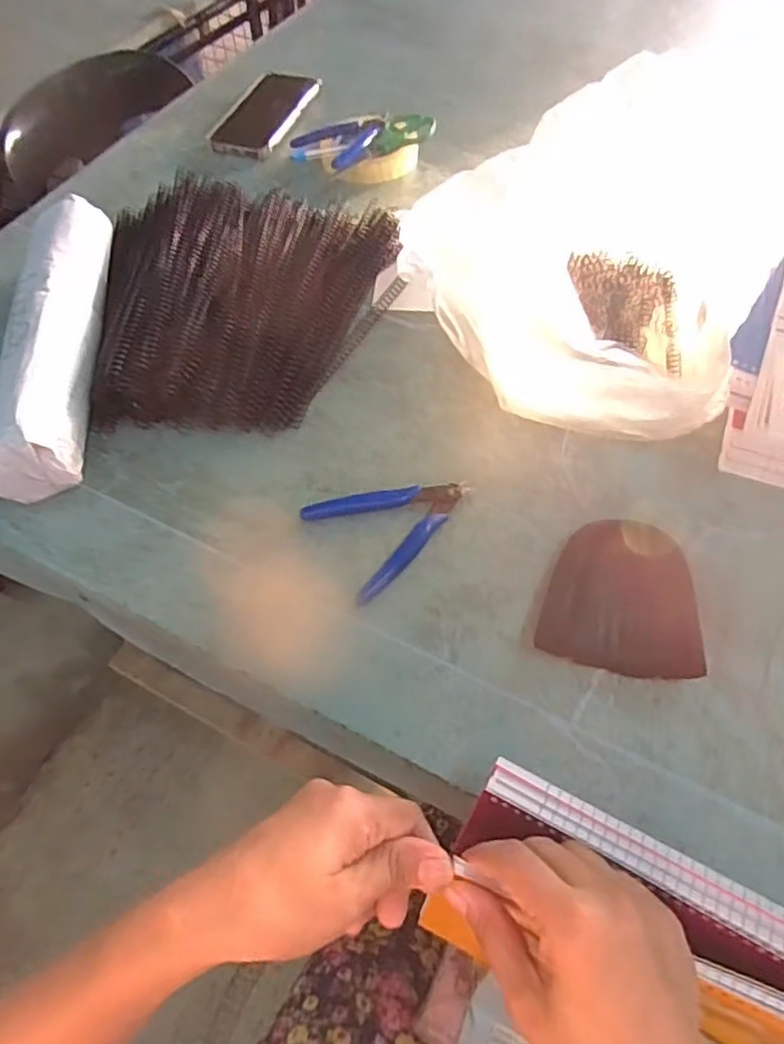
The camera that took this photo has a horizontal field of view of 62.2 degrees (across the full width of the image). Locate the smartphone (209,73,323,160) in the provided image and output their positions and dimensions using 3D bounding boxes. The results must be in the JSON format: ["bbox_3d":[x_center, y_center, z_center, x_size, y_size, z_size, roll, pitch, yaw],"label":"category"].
[{"bbox_3d":[-0.154,-0.500,0.794,0.089,0.014,0.167,19,61,12],"label":"smartphone"}]

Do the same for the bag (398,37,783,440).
[{"bbox_3d":[0.160,-0.231,0.537,0.301,0.129,0.293,31,64,18],"label":"bag"}]

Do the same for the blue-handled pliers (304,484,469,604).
[{"bbox_3d":[0.005,-0.001,0.468,0.113,0.011,0.082,-29,62,-15],"label":"blue-handled pliers"}]

